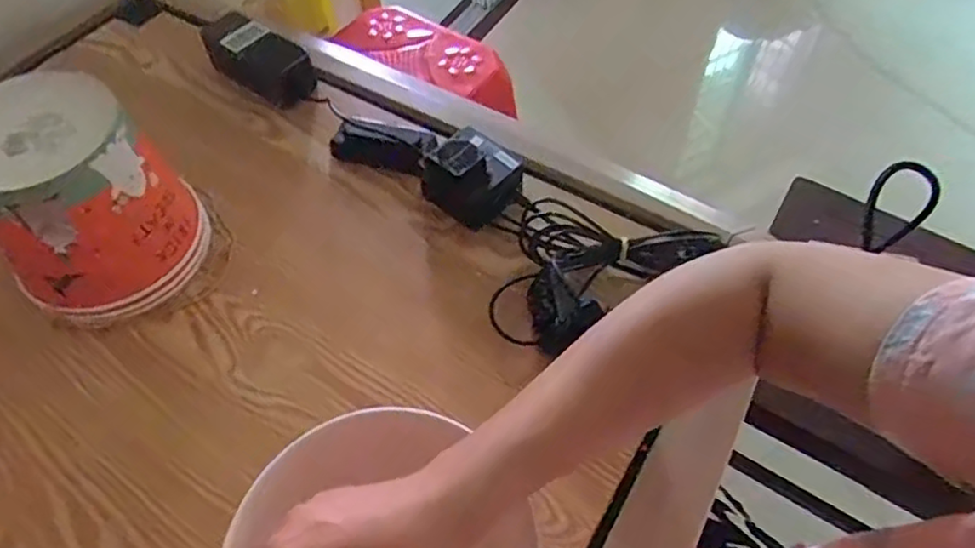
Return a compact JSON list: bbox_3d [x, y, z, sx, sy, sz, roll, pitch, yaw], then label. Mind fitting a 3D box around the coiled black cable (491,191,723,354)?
[{"bbox_3d":[0.101,-0.001,0.570,0.195,0.056,0.145,8,56,6],"label":"coiled black cable"}]

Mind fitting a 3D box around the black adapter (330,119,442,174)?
[{"bbox_3d":[-0.107,-0.127,0.674,0.109,0.037,0.047,16,57,11],"label":"black adapter"}]

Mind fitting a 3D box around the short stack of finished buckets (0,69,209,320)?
[{"bbox_3d":[-0.337,-0.064,0.558,0.152,0.151,0.158,-30,60,-19],"label":"short stack of finished buckets"}]

